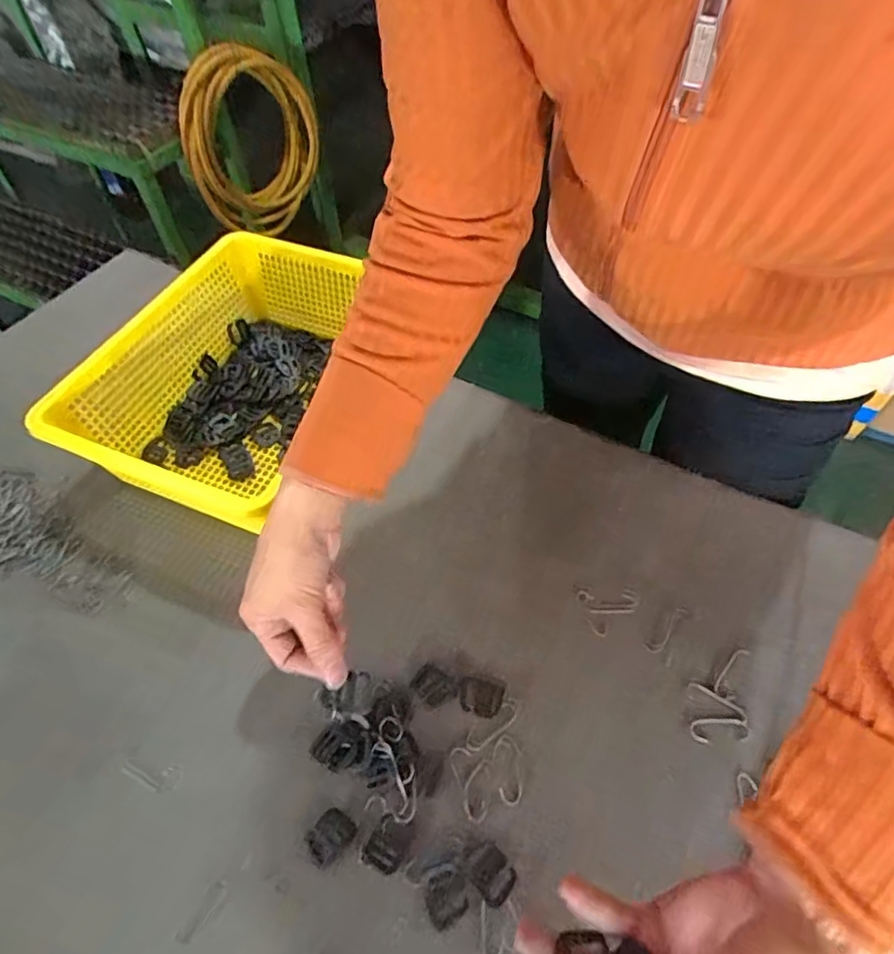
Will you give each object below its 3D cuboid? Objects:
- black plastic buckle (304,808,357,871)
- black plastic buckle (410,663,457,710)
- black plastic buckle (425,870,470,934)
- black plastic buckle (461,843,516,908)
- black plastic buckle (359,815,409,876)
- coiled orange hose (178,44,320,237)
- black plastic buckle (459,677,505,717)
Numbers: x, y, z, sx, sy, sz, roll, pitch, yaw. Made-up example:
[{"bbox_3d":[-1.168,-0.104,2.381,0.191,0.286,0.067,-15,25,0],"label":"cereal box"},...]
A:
[{"bbox_3d":[-0.077,0.235,0.377,0.024,0.004,0.031,37,64,24],"label":"black plastic buckle"},{"bbox_3d":[-0.011,0.156,0.432,0.027,0.004,0.031,-38,62,-22],"label":"black plastic buckle"},{"bbox_3d":[0.000,0.260,0.356,0.024,0.005,0.028,-17,56,-10],"label":"black plastic buckle"},{"bbox_3d":[0.027,0.249,0.363,0.025,0.004,0.031,-38,62,-22],"label":"black plastic buckle"},{"bbox_3d":[-0.039,0.239,0.374,0.024,0.004,0.030,27,60,19],"label":"black plastic buckle"},{"bbox_3d":[-0.468,-0.798,1.414,0.083,0.398,0.367,28,60,19],"label":"coiled orange hose"},{"bbox_3d":[0.025,0.162,0.428,0.031,0.004,0.026,16,57,12],"label":"black plastic buckle"}]

